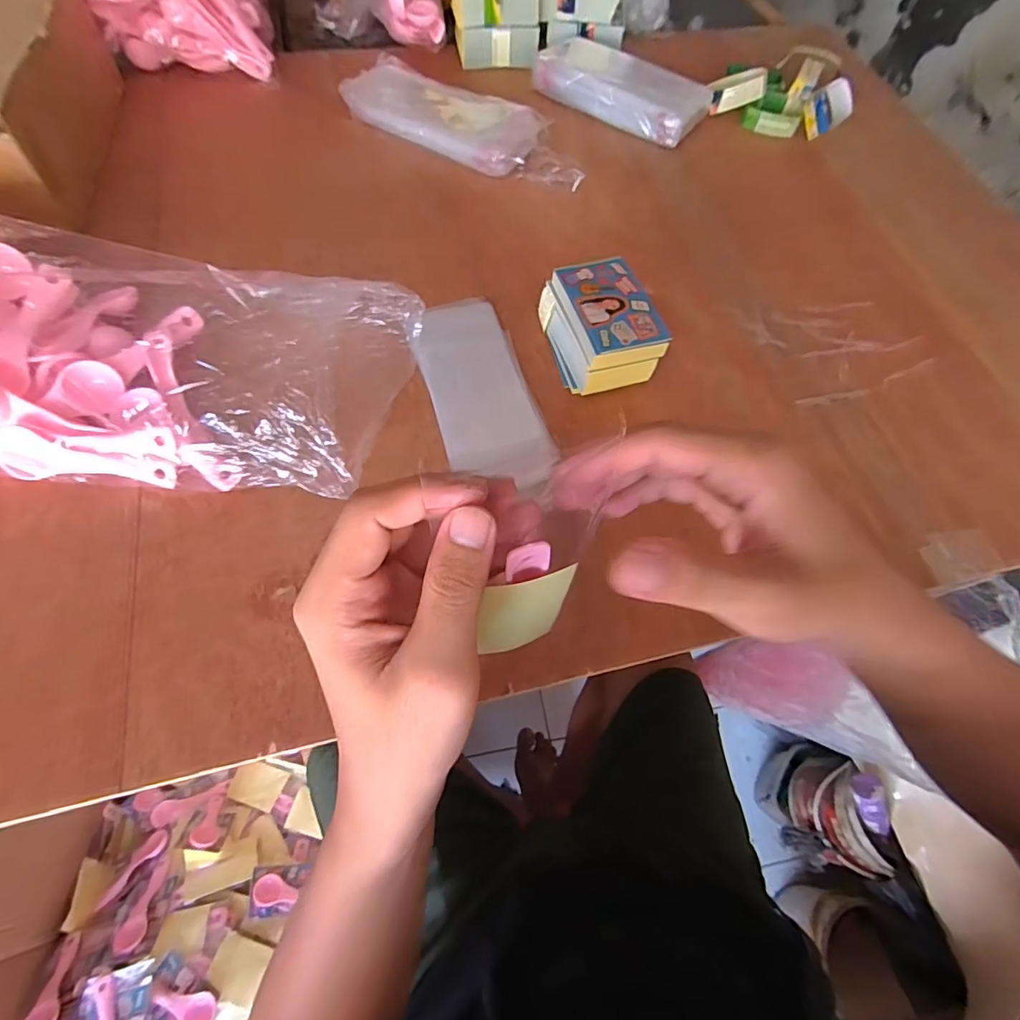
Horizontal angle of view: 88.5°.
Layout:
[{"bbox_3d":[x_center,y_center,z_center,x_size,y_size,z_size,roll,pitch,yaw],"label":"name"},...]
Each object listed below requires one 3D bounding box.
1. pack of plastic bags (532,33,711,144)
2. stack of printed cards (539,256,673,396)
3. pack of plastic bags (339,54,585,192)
[{"bbox_3d":[0.130,-0.496,0.607,0.201,0.040,0.112,34,65,14],"label":"pack of plastic bags"},{"bbox_3d":[0.072,-0.145,0.418,0.070,0.051,0.099,-14,64,-11],"label":"stack of printed cards"},{"bbox_3d":[-0.045,-0.408,0.558,0.275,0.033,0.089,29,64,12],"label":"pack of plastic bags"}]

